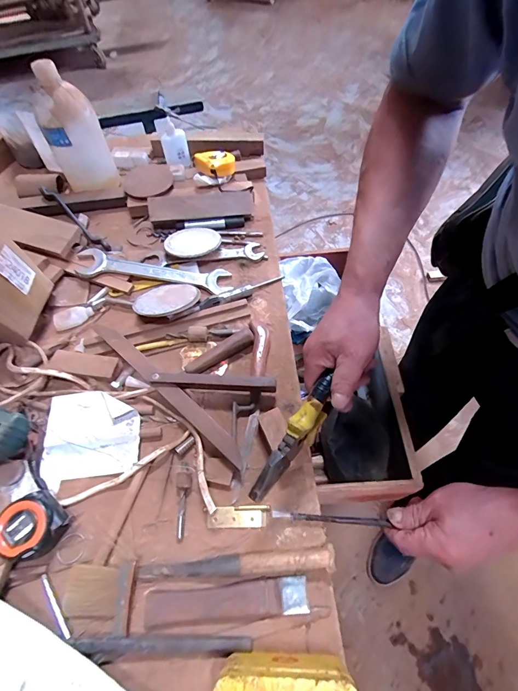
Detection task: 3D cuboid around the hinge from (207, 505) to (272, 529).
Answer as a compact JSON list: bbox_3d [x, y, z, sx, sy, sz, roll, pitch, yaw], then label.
[{"bbox_3d":[-0.022,0.191,0.384,0.068,0.005,0.021,-3,58,0],"label":"hinge"}]

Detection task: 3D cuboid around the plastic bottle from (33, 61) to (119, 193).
[{"bbox_3d":[-0.332,-0.383,0.626,0.095,0.202,0.090,-20,60,-11],"label":"plastic bottle"}]

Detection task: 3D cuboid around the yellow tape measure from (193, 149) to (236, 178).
[{"bbox_3d":[-0.084,-0.356,0.674,0.071,0.033,0.074,-35,63,-19],"label":"yellow tape measure"}]

